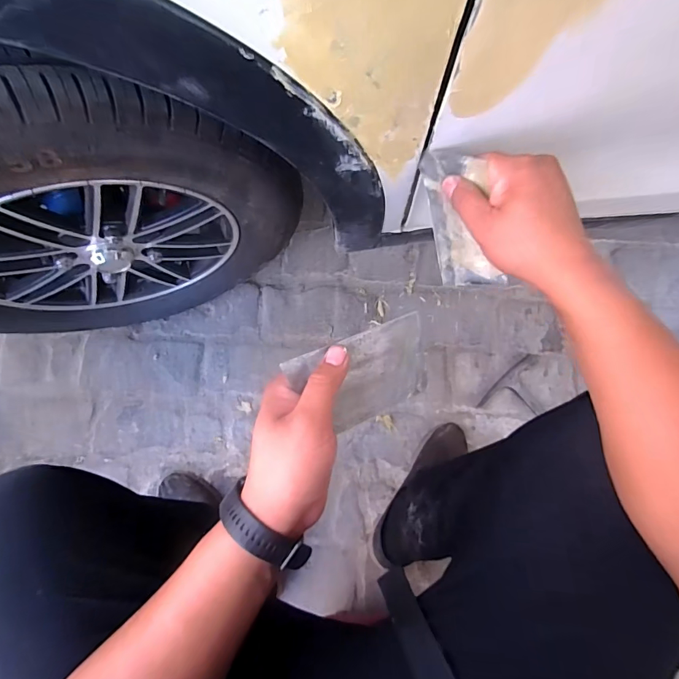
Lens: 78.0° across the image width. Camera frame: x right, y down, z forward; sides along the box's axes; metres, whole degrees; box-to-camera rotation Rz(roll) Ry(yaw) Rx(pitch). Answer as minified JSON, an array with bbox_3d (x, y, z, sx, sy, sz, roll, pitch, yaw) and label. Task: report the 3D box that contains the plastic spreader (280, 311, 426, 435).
[{"bbox_3d":[0.021,0.031,0.348,0.127,0.004,0.073,-21,107,-26],"label":"plastic spreader"}]

